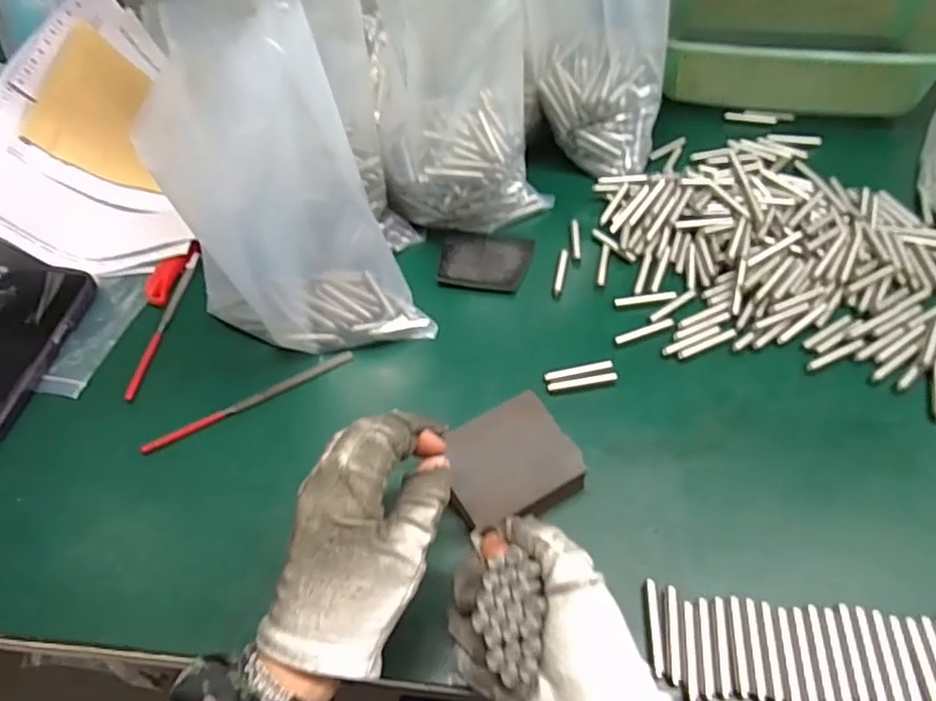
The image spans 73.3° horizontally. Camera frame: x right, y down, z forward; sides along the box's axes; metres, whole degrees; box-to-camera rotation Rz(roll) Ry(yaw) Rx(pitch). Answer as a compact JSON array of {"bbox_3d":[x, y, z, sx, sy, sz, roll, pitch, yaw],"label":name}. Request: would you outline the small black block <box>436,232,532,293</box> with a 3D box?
[{"bbox_3d":[0.014,-0.078,0.532,0.075,0.005,0.066,6,51,10],"label":"small black block"}]

